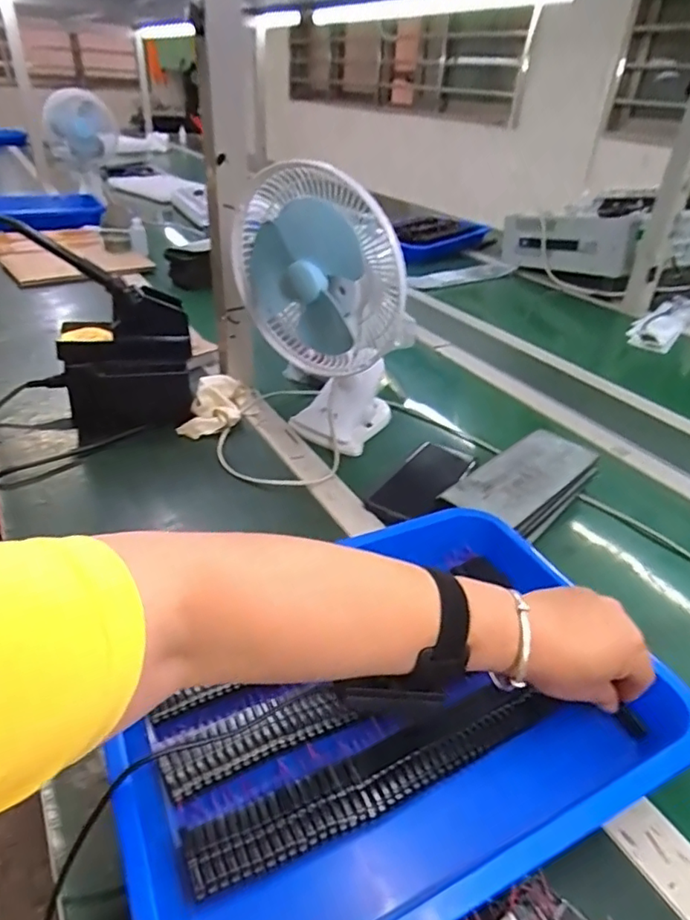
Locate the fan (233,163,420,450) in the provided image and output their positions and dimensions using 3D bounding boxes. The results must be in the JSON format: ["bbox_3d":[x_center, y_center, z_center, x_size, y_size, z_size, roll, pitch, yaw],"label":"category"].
[{"bbox_3d":[-0.015,-0.182,0.662,0.203,0.314,0.162,39,54,25],"label":"fan"}]

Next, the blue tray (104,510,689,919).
[{"bbox_3d":[0.042,0.168,0.394,0.374,0.049,0.238,-13,38,-24],"label":"blue tray"}]

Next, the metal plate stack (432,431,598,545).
[{"bbox_3d":[0.198,0.029,0.630,0.092,0.041,0.192,30,42,33],"label":"metal plate stack"}]

